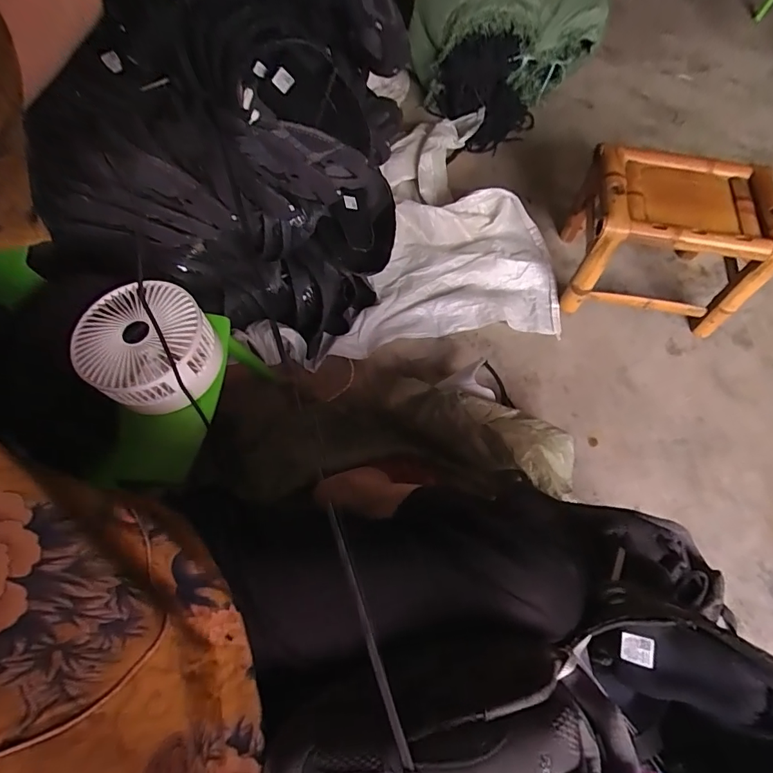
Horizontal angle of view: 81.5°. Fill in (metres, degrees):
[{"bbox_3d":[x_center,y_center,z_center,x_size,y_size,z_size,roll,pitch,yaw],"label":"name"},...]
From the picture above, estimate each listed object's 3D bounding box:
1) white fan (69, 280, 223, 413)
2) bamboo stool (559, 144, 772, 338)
[{"bbox_3d":[-0.313,-0.050,0.592,0.153,0.084,0.154,1,64,-3],"label":"white fan"},{"bbox_3d":[0.608,-0.338,1.019,0.350,0.267,0.317,9,64,1],"label":"bamboo stool"}]

